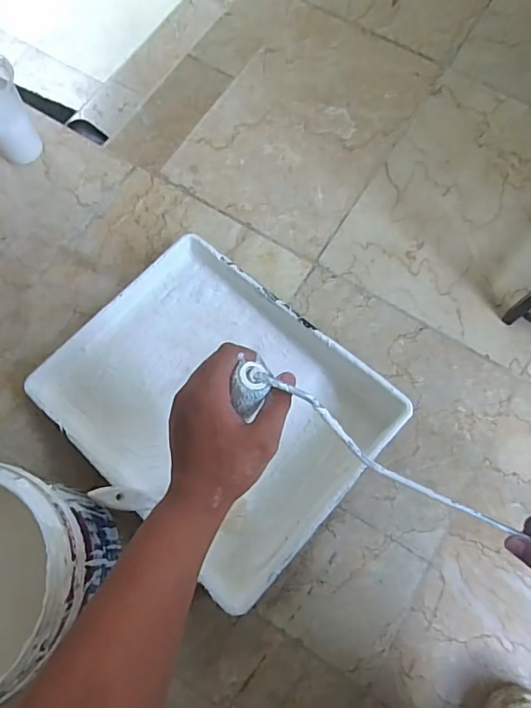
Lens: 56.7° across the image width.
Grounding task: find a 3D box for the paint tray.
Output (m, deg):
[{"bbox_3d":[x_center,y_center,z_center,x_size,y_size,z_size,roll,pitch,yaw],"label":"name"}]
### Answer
[{"bbox_3d":[-0.063,0.053,0.568,0.353,0.079,0.281,41,78,10],"label":"paint tray"}]

